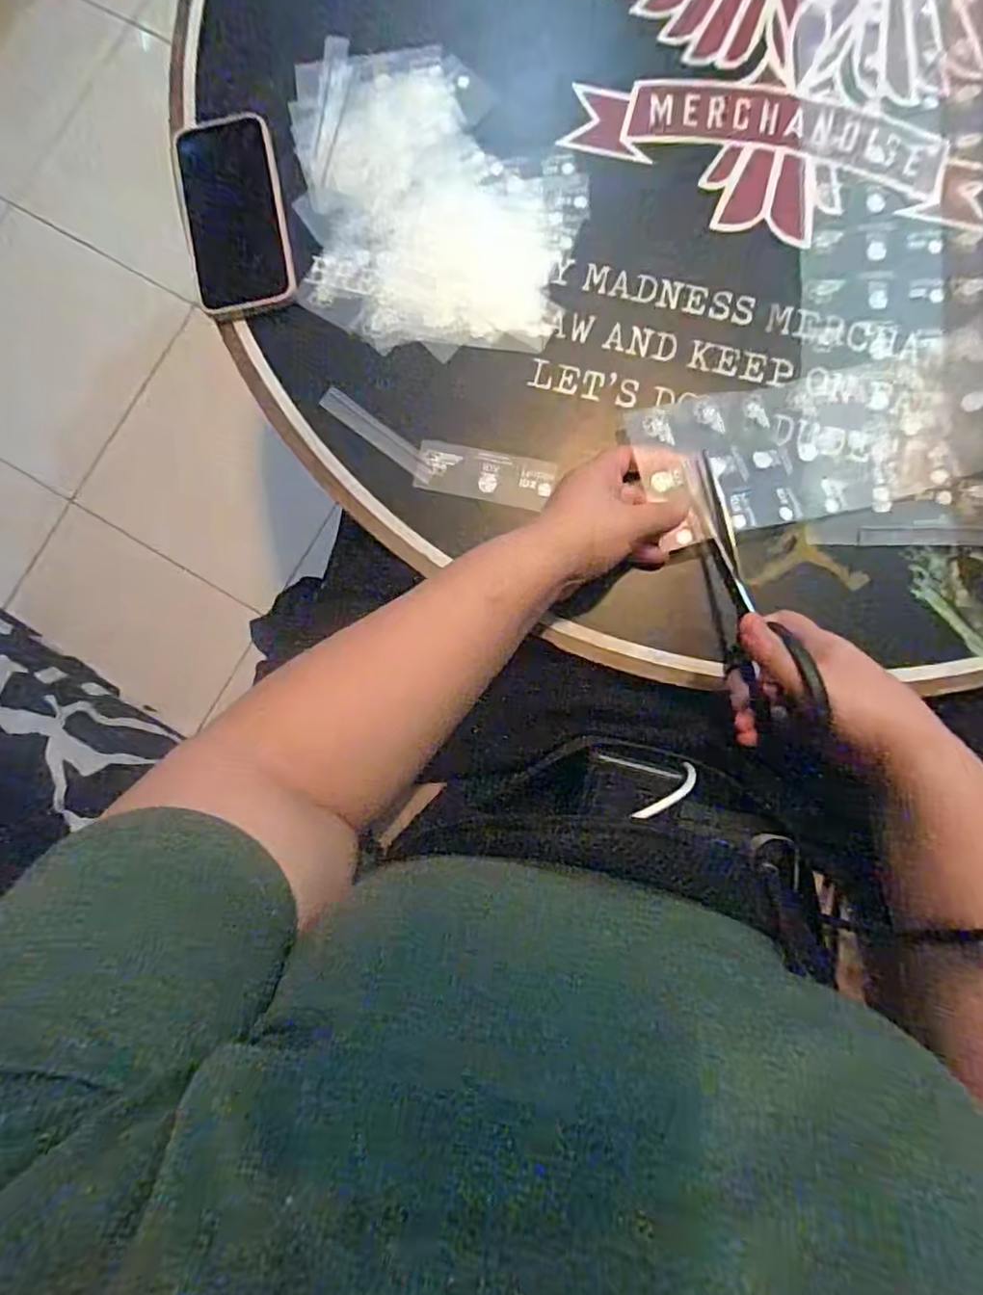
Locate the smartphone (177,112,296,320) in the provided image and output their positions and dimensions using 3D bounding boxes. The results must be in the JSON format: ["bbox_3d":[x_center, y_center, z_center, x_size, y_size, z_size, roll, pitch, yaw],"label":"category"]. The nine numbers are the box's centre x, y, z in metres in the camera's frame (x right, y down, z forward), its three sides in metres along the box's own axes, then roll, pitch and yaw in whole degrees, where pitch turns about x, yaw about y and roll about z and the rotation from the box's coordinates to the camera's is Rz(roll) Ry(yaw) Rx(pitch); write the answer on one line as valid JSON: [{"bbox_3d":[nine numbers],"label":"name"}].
[{"bbox_3d":[-0.192,-0.324,0.465,0.069,0.013,0.149,-11,85,1],"label":"smartphone"}]

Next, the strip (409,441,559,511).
[{"bbox_3d":[-0.006,-0.128,0.458,0.101,0.004,0.037,12,86,3],"label":"strip"}]

